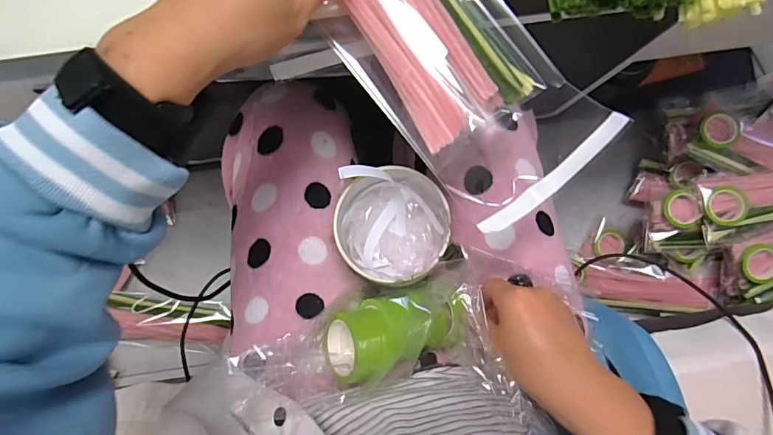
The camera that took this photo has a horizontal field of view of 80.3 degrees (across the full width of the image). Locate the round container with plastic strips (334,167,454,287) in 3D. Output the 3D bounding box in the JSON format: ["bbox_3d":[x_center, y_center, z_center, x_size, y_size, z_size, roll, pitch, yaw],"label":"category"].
[{"bbox_3d":[0.008,0.008,0.421,0.102,0.075,0.102,0,87,-1],"label":"round container with plastic strips"}]

